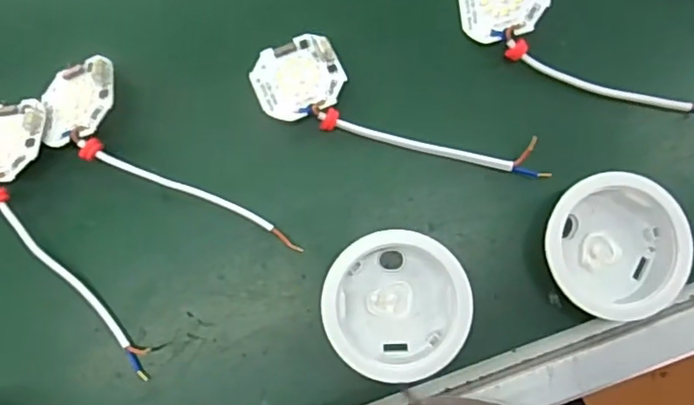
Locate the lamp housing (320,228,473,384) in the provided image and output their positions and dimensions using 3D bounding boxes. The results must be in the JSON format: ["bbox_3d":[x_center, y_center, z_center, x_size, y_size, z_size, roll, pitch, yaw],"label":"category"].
[{"bbox_3d":[0.025,0.053,0.307,0.071,0.024,0.071,-1,82,-1],"label":"lamp housing"}]

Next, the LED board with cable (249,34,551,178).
[{"bbox_3d":[0.028,-0.055,0.328,0.160,0.017,0.049,13,82,0],"label":"LED board with cable"}]

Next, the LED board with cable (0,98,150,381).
[{"bbox_3d":[-0.157,0.021,0.313,0.049,0.023,0.162,-24,83,-4],"label":"LED board with cable"}]

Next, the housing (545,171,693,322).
[{"bbox_3d":[0.136,0.023,0.312,0.070,0.026,0.070,0,82,-1],"label":"housing"}]

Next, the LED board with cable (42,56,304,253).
[{"bbox_3d":[-0.091,-0.027,0.318,0.158,0.025,0.049,27,82,2],"label":"LED board with cable"}]

